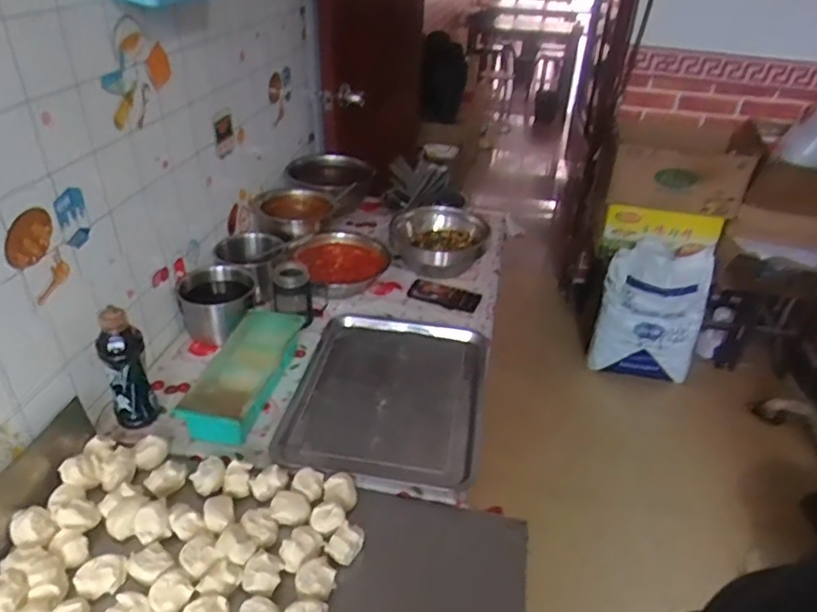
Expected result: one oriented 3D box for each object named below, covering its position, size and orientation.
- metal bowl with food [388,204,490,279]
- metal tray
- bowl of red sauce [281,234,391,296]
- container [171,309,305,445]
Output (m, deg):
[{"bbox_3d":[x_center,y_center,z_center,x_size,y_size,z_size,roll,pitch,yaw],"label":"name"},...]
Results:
[{"bbox_3d":[0.079,-0.161,1.524,0.229,0.126,0.198,12,34,14],"label":"metal bowl with food"},{"bbox_3d":[-0.034,0.158,1.116,0.345,0.040,0.427,8,34,7],"label":"metal tray"},{"bbox_3d":[-0.165,-0.108,1.442,0.229,0.071,0.220,2,33,-1],"label":"bowl of red sauce"},{"bbox_3d":[-0.302,0.111,1.092,0.120,0.090,0.317,7,34,6],"label":"container"}]

